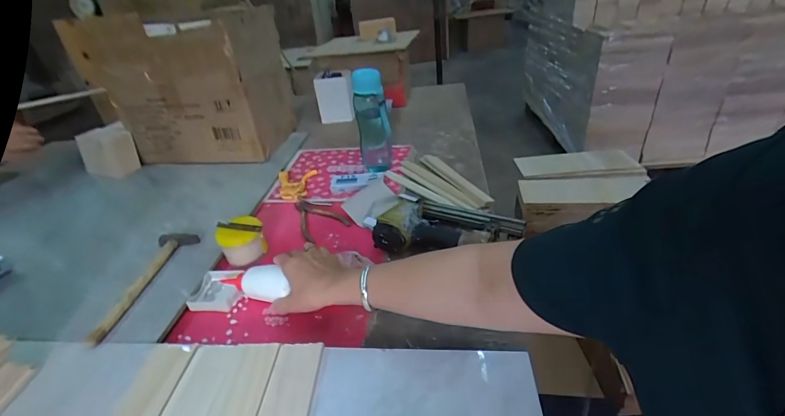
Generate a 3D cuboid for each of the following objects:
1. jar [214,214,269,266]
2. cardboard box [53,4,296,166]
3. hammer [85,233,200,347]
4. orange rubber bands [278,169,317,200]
[{"bbox_3d":[-0.280,0.061,0.688,0.076,0.064,0.062,-24,37,-27],"label":"jar"},{"bbox_3d":[-0.528,-0.337,1.050,0.373,0.349,0.290,-1,33,7],"label":"cardboard box"},{"bbox_3d":[-0.434,0.125,0.630,0.071,0.017,0.248,1,34,11],"label":"hammer"},{"bbox_3d":[-0.236,-0.062,0.900,0.088,0.018,0.130,-8,33,-3],"label":"orange rubber bands"}]

